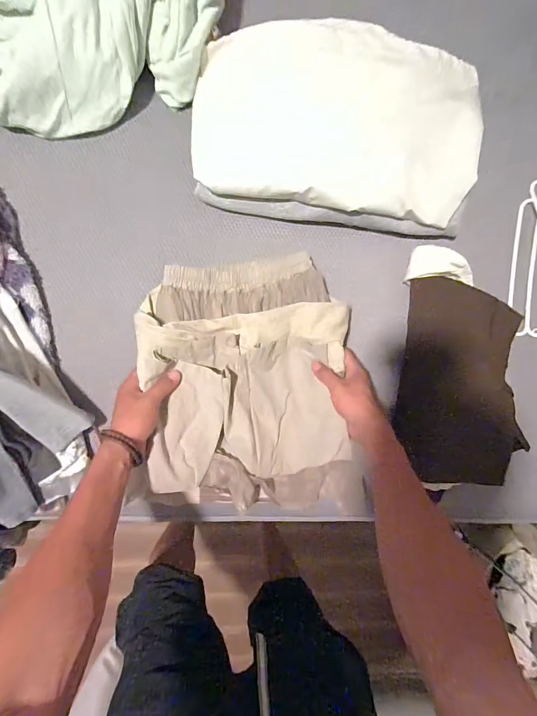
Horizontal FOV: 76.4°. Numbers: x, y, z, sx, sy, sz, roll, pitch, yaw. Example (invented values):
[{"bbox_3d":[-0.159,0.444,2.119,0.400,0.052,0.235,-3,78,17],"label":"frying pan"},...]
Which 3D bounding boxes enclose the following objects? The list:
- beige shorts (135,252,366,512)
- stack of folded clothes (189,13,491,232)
[{"bbox_3d":[-0.027,0.050,0.536,0.314,0.062,0.393,-5,93,-7],"label":"beige shorts"},{"bbox_3d":[0.109,-0.350,0.519,0.438,0.071,0.267,6,92,-7],"label":"stack of folded clothes"}]

